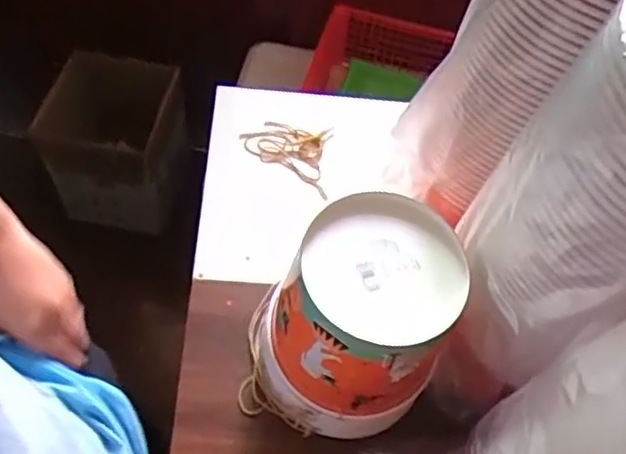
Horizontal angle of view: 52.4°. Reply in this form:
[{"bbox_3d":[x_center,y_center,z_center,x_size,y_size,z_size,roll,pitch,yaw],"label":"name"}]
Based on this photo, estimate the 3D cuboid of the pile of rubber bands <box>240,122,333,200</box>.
[{"bbox_3d":[-0.034,-0.090,0.781,0.109,0.021,0.092,9,58,1],"label":"pile of rubber bands"}]

